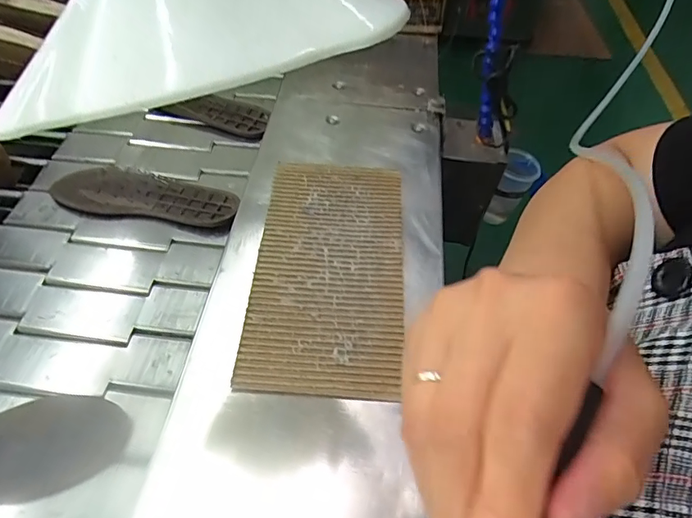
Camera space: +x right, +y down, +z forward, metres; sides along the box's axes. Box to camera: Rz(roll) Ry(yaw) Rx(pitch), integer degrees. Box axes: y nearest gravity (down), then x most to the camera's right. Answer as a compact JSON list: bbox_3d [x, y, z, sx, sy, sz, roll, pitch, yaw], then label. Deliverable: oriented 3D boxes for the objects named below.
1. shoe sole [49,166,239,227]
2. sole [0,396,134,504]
[{"bbox_3d":[-0.263,-0.085,0.630,0.247,0.016,0.078,8,53,5],"label":"shoe sole"},{"bbox_3d":[-0.332,0.176,0.431,0.255,0.015,0.081,-6,53,-6],"label":"sole"}]

